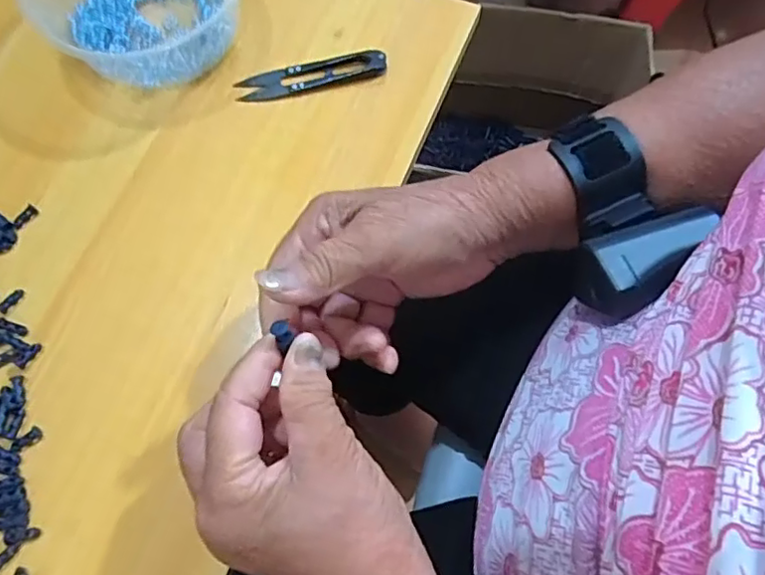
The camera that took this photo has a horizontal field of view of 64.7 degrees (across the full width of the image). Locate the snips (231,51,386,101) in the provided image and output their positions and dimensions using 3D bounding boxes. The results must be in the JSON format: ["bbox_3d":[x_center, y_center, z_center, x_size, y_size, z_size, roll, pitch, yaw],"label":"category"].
[{"bbox_3d":[-0.050,-0.147,0.416,0.101,0.013,0.026,-13,69,-5],"label":"snips"}]

